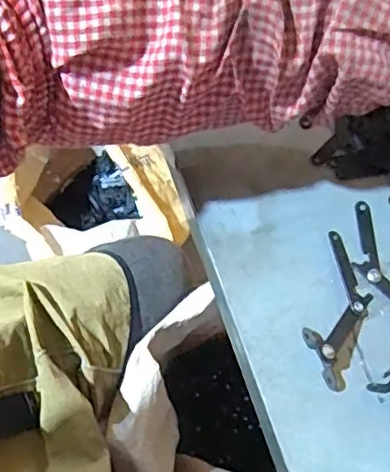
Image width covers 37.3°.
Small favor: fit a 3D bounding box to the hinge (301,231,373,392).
[{"bbox_3d":[0.080,0.037,0.315,0.030,0.016,0.086,18,67,7],"label":"hinge"}]

